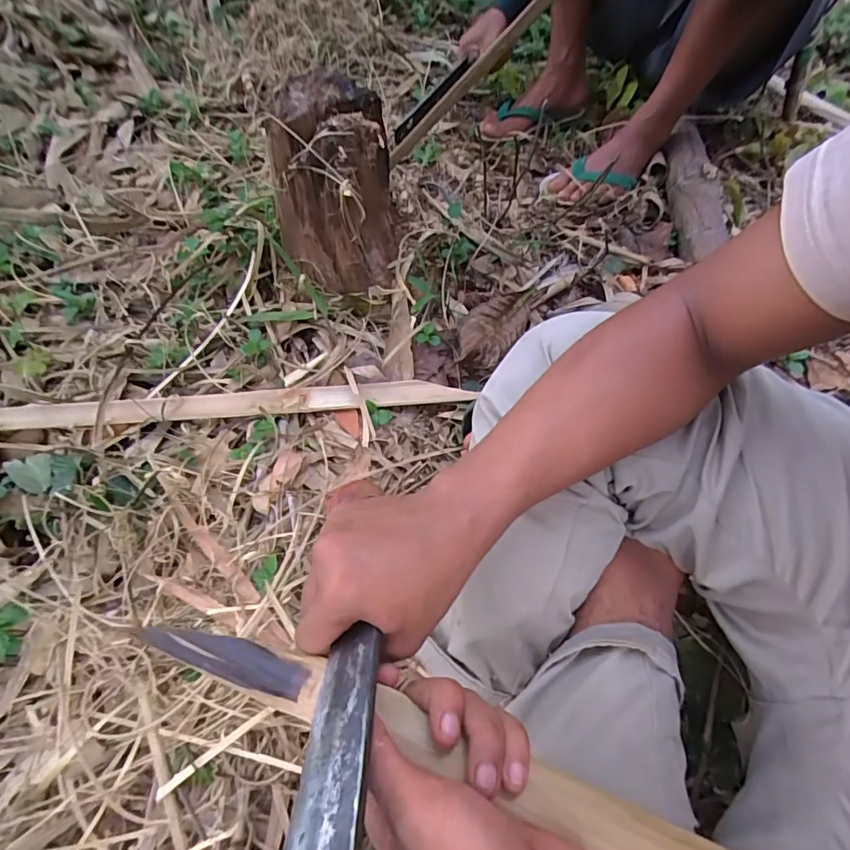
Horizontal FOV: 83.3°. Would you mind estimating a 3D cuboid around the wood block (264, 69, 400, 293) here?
[{"bbox_3d":[-0.102,-0.273,0.590,0.132,0.223,0.101,19,57,10],"label":"wood block"}]

